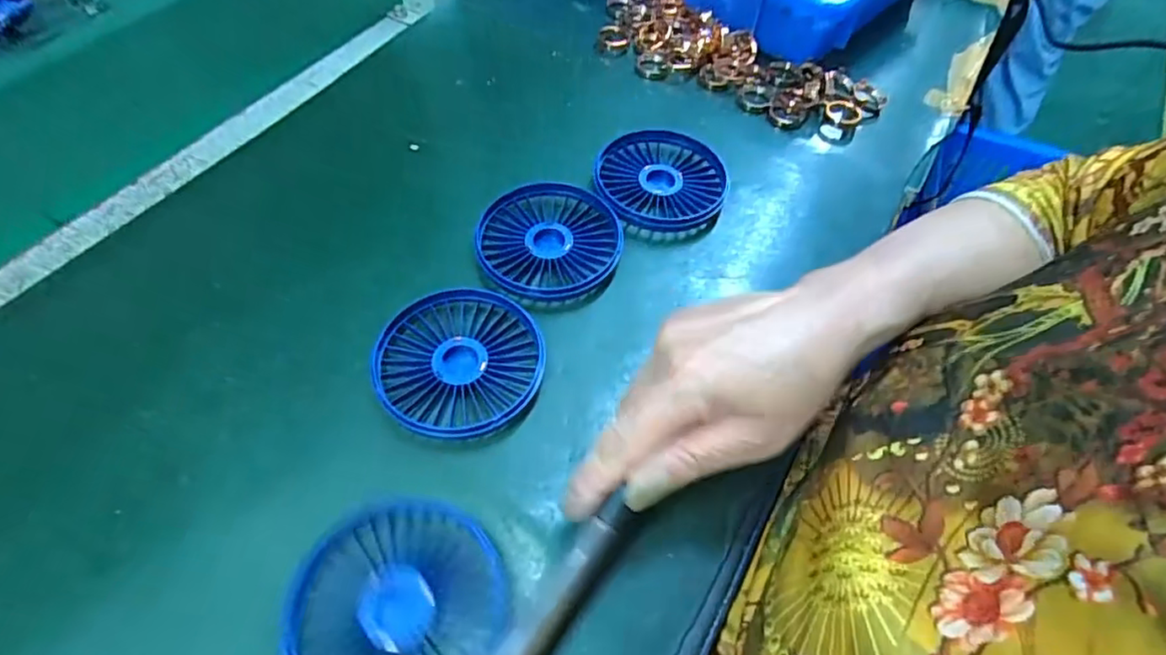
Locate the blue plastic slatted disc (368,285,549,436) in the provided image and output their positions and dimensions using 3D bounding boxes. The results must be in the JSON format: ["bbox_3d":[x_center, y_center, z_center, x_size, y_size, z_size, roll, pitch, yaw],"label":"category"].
[{"bbox_3d":[-0.066,0.018,0.324,0.087,0.013,0.081,1,57,-2],"label":"blue plastic slatted disc"}]

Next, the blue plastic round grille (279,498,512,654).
[{"bbox_3d":[-0.079,0.116,0.258,0.090,0.013,0.086,1,57,-2],"label":"blue plastic round grille"}]

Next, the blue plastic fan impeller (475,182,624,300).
[{"bbox_3d":[-0.020,-0.052,0.372,0.085,0.016,0.083,1,57,-2],"label":"blue plastic fan impeller"}]

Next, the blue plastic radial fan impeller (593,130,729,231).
[{"bbox_3d":[0.051,-0.098,0.409,0.082,0.015,0.088,1,57,-2],"label":"blue plastic radial fan impeller"}]

